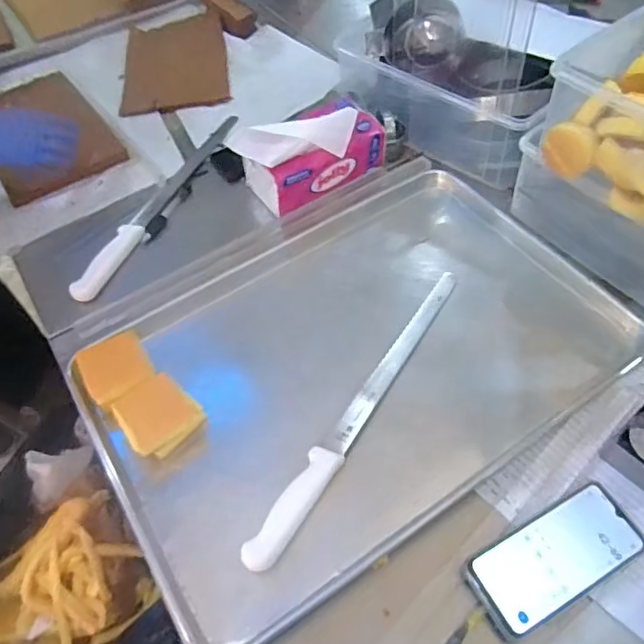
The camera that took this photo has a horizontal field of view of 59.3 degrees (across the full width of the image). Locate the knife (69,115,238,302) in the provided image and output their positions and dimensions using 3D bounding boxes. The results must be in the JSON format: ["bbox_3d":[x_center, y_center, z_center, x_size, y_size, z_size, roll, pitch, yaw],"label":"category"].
[{"bbox_3d":[-0.246,-0.194,0.868,0.042,0.031,0.434,16,57,15],"label":"knife"}]

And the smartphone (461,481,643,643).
[{"bbox_3d":[0.222,0.224,0.537,0.173,0.012,0.077,-26,56,-14],"label":"smartphone"}]

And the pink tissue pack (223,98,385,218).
[{"bbox_3d":[-0.016,-0.261,0.853,0.210,0.093,0.133,-24,56,-13],"label":"pink tissue pack"}]

